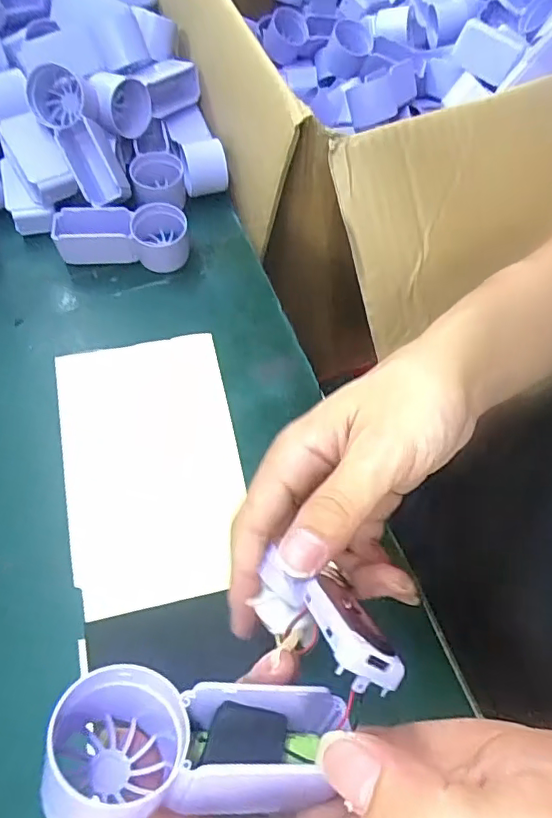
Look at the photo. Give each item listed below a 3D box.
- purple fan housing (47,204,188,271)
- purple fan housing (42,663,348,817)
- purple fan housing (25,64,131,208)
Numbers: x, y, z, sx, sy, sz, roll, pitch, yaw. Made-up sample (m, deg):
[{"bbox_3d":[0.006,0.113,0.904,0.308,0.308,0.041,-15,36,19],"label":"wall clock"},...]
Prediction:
[{"bbox_3d":[-0.110,-0.126,0.402,0.092,0.034,0.035,4,65,-2],"label":"purple fan housing"},{"bbox_3d":[-0.028,0.106,0.177,0.091,0.035,0.043,-4,65,3],"label":"purple fan housing"},{"bbox_3d":[-0.136,-0.189,0.394,0.042,0.030,0.093,-30,100,-16],"label":"purple fan housing"}]

